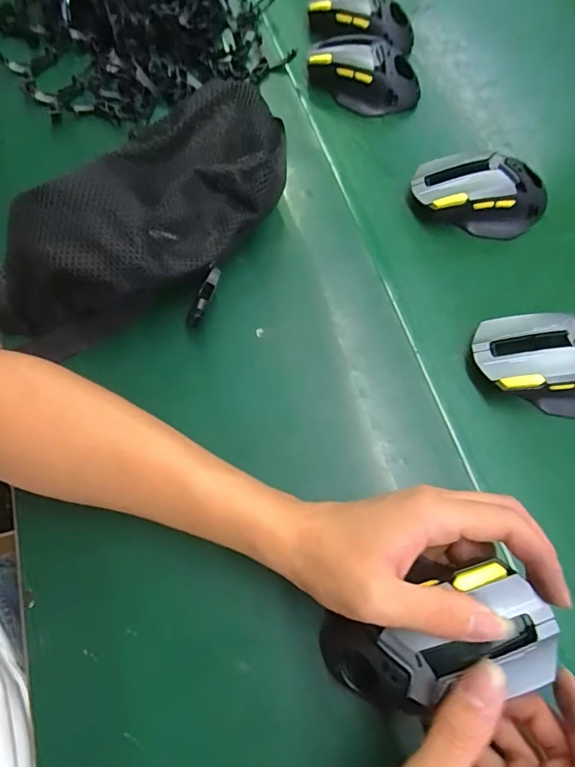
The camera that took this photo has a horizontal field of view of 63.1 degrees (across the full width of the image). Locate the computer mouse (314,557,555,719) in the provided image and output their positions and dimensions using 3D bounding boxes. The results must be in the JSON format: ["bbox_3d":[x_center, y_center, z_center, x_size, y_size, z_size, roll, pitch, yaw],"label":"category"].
[{"bbox_3d":[0.070,0.134,0.243,0.124,0.033,0.064,-29,66,20],"label":"computer mouse"}]

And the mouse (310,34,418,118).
[{"bbox_3d":[0.076,-0.305,0.463,0.104,0.045,0.061,36,71,12],"label":"mouse"}]

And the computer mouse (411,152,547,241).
[{"bbox_3d":[0.164,-0.161,0.401,0.116,0.040,0.059,10,69,4],"label":"computer mouse"}]

